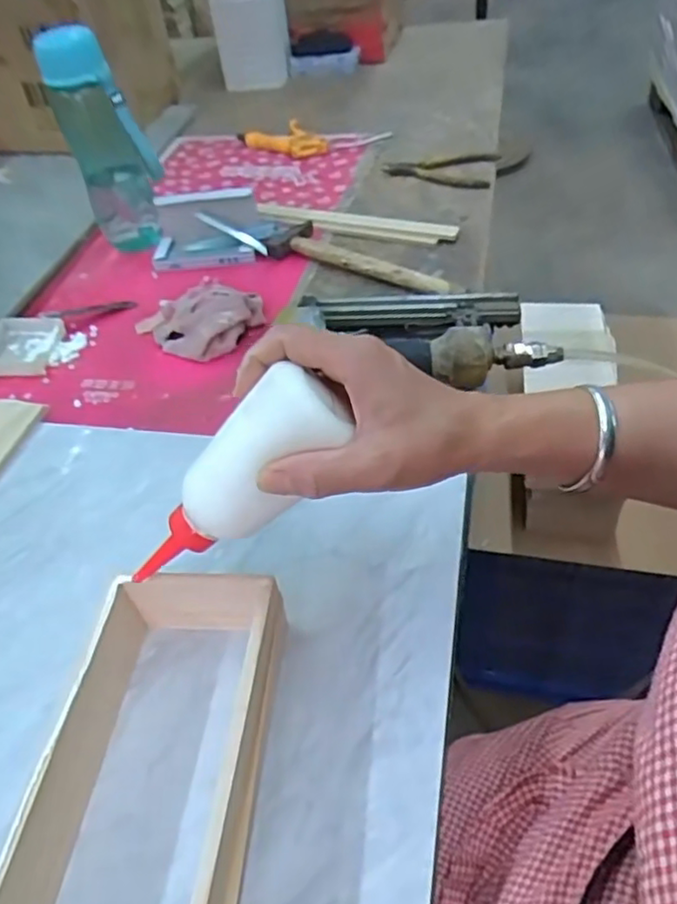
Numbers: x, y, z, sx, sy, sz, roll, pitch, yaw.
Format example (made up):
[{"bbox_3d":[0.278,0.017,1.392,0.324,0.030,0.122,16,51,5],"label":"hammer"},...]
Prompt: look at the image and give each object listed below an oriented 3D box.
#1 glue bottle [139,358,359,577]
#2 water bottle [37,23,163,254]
[{"bbox_3d":[-0.059,0.021,0.353,0.153,0.043,0.044,-47,44,21],"label":"glue bottle"},{"bbox_3d":[-0.266,-0.356,0.747,0.090,0.240,0.080,-19,48,-11],"label":"water bottle"}]

